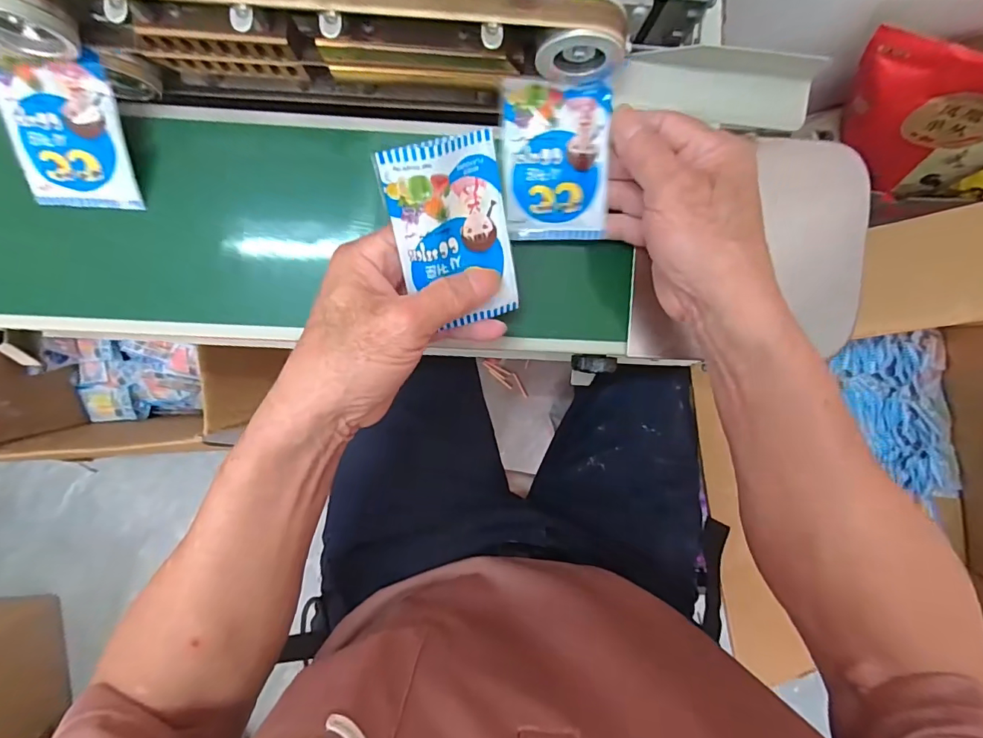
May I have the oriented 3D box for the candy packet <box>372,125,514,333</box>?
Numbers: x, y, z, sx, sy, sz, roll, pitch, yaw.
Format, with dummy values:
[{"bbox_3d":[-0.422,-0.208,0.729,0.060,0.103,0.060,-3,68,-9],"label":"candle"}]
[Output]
[{"bbox_3d":[-0.020,-0.071,0.262,0.061,0.011,0.101,-19,124,-13],"label":"candy packet"}]

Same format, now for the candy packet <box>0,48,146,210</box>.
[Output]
[{"bbox_3d":[-0.261,-0.143,0.292,0.063,0.011,0.084,0,119,-5],"label":"candy packet"}]

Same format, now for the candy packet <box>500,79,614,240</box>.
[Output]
[{"bbox_3d":[0.041,-0.129,0.300,0.065,0.007,0.091,1,109,4],"label":"candy packet"}]

